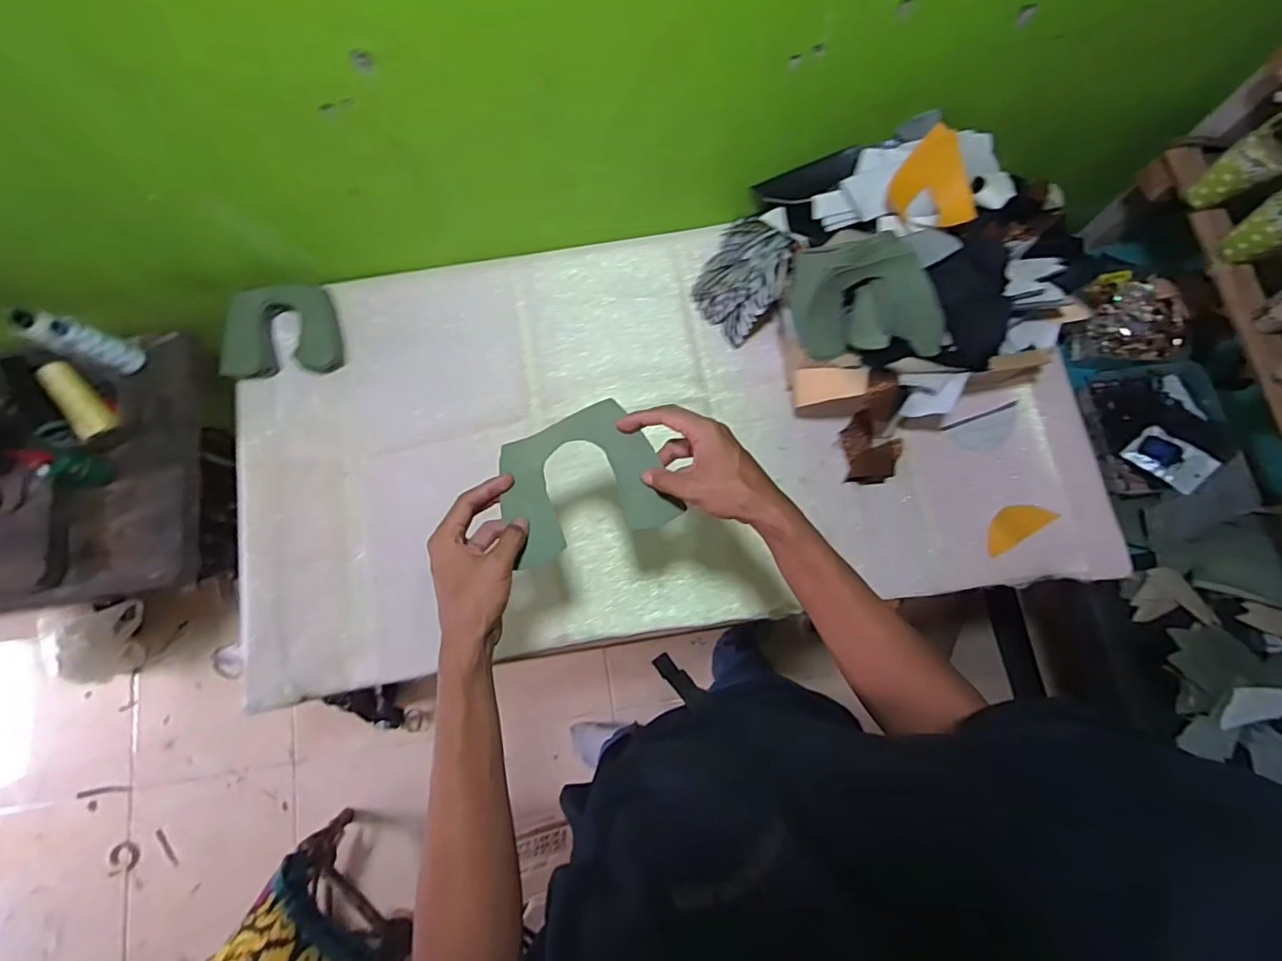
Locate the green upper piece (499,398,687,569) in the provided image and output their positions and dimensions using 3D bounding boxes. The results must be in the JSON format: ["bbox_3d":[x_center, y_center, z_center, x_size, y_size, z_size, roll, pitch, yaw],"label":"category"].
[{"bbox_3d":[-0.054,0.003,0.526,0.144,0.026,0.121,-23,78,-5],"label":"green upper piece"}]

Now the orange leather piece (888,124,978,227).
[{"bbox_3d":[0.360,-0.366,0.715,0.093,0.019,0.112,-23,103,13],"label":"orange leather piece"}]

